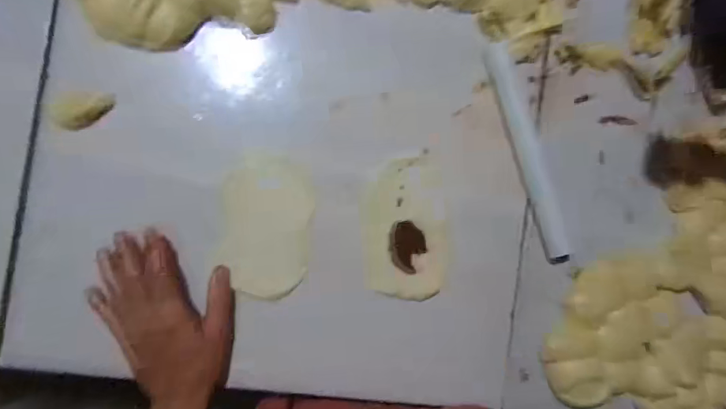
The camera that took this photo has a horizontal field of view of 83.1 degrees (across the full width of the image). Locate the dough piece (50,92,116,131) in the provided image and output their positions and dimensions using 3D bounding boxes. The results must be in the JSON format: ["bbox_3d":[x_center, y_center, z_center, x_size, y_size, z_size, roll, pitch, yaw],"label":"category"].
[{"bbox_3d":[-0.269,-0.093,0.397,0.056,0.013,0.032,-25,93,-4],"label":"dough piece"}]

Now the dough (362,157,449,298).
[{"bbox_3d":[0.045,0.024,0.428,0.093,0.009,0.142,-2,85,-13],"label":"dough"}]

